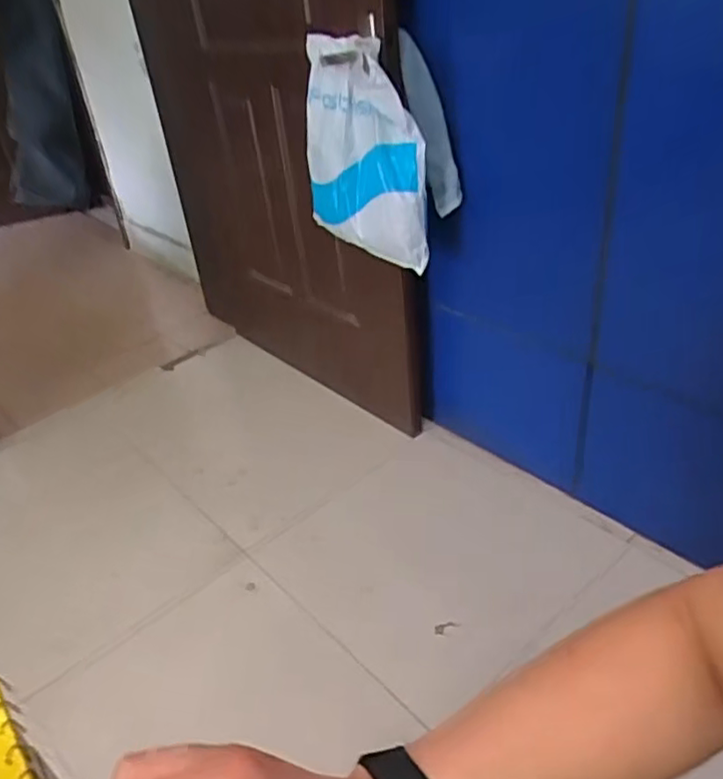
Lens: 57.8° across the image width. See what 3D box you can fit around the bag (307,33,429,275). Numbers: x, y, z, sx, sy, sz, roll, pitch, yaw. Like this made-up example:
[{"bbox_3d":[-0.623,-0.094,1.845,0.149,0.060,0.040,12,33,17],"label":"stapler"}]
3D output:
[{"bbox_3d":[-0.004,-0.374,1.042,0.071,0.351,0.254,-34,56,-30],"label":"bag"}]

